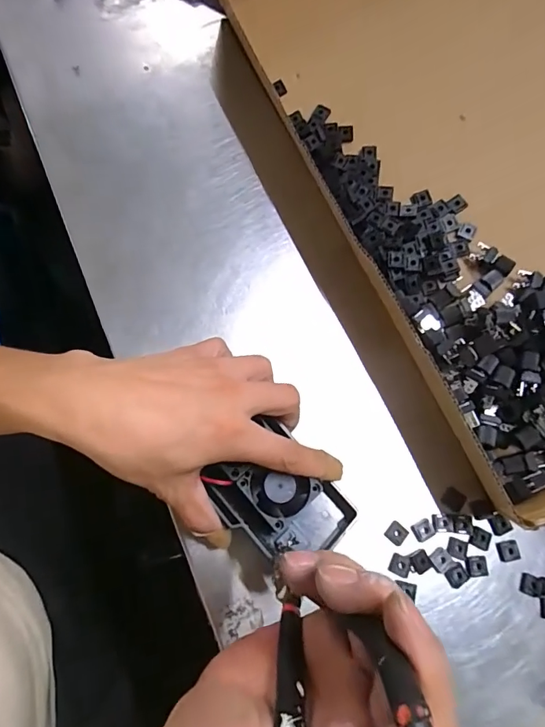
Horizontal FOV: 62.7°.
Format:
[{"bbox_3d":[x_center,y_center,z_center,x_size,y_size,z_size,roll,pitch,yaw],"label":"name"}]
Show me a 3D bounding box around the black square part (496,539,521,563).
[{"bbox_3d":[0.168,0.134,0.319,0.017,0.004,0.013,-6,74,-9],"label":"black square part"}]

